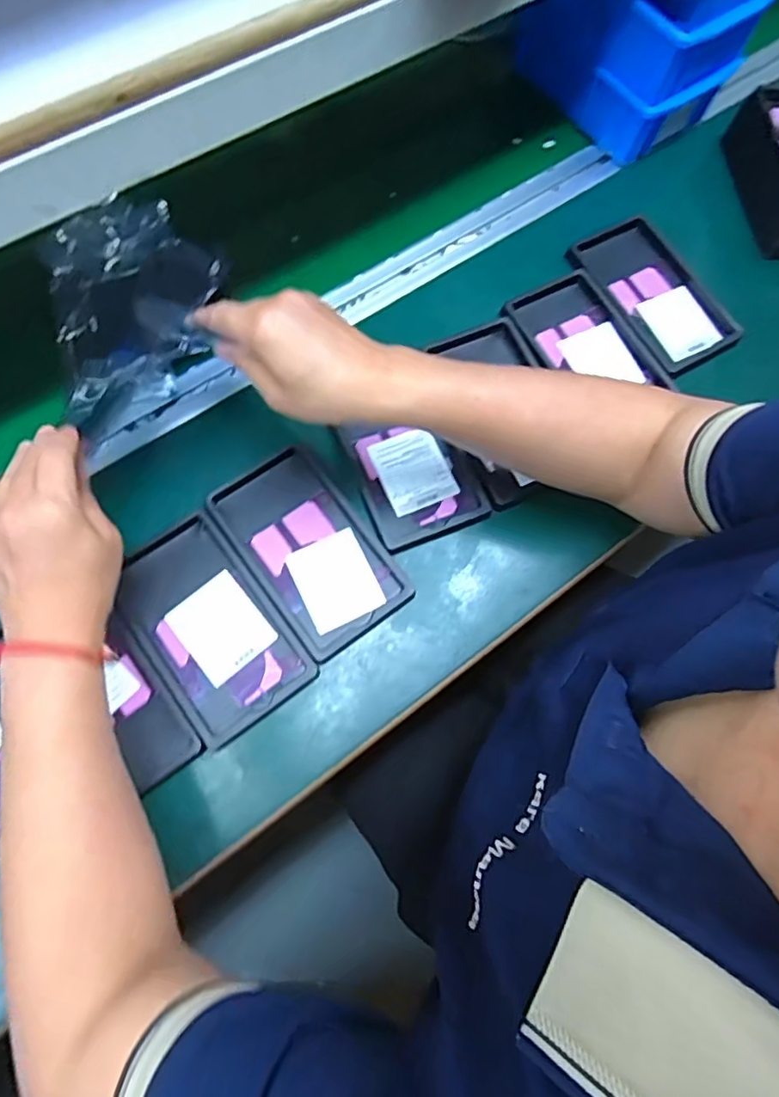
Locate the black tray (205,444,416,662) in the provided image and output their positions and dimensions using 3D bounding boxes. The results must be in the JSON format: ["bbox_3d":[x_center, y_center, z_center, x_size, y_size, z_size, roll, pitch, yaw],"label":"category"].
[{"bbox_3d":[-0.065,0.000,0.469,0.093,0.015,0.161,-36,77,-14],"label":"black tray"}]

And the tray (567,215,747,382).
[{"bbox_3d":[0.252,-0.244,0.561,0.097,0.013,0.161,-28,75,-12],"label":"tray"}]

